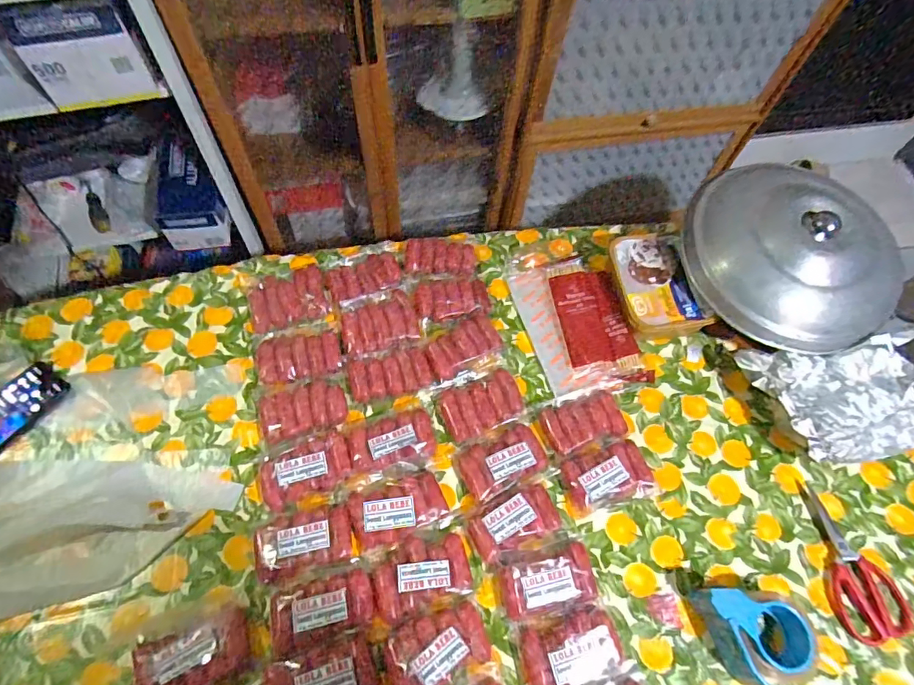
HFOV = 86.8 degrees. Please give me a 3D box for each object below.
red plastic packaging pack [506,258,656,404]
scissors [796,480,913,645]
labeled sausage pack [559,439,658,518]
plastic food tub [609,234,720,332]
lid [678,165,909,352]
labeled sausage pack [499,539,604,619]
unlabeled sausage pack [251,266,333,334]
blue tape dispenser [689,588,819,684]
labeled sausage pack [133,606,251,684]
[{"bbox_3d":[0.218,-0.036,0.864,0.170,0.030,0.258,-12,65,-10],"label":"red plastic packaging pack"},{"bbox_3d":[0.575,0.317,0.714,0.103,0.011,0.215,-10,64,-9],"label":"scissors"},{"bbox_3d":[0.232,0.207,0.746,0.129,0.033,0.086,-13,65,-10],"label":"labeled sausage pack"},{"bbox_3d":[0.355,-0.103,0.877,0.144,0.067,0.199,-2,63,-5],"label":"plastic food tub"},{"bbox_3d":[0.580,-0.137,0.816,0.366,0.124,0.289,-1,63,-4],"label":"lid"},{"bbox_3d":[0.129,0.337,0.676,0.133,0.033,0.079,-10,64,-9],"label":"labeled sausage pack"},{"bbox_3d":[-0.298,-0.078,0.855,0.131,0.025,0.099,-18,66,-13],"label":"unlabeled sausage pack"},{"bbox_3d":[0.403,0.395,0.640,0.148,0.051,0.116,6,63,-1],"label":"blue tape dispenser"},{"bbox_3d":[-0.333,0.398,0.606,0.132,0.028,0.080,-19,66,-13],"label":"labeled sausage pack"}]

